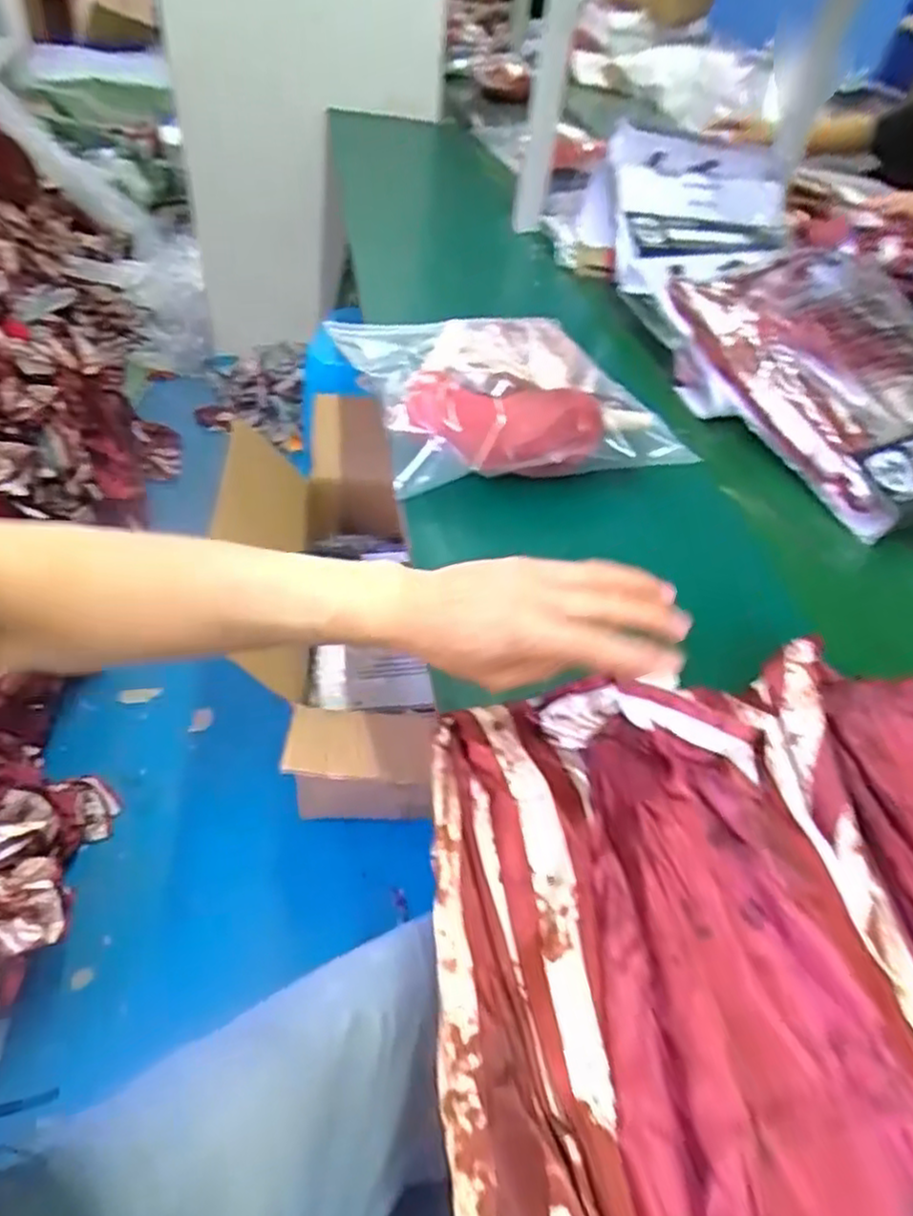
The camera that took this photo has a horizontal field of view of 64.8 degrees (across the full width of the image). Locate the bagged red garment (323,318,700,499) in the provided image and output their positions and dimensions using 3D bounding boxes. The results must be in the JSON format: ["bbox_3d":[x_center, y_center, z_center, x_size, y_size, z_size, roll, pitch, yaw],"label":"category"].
[{"bbox_3d":[0.052,-0.224,0.742,0.275,0.069,0.247,-12,47,-18],"label":"bagged red garment"}]

